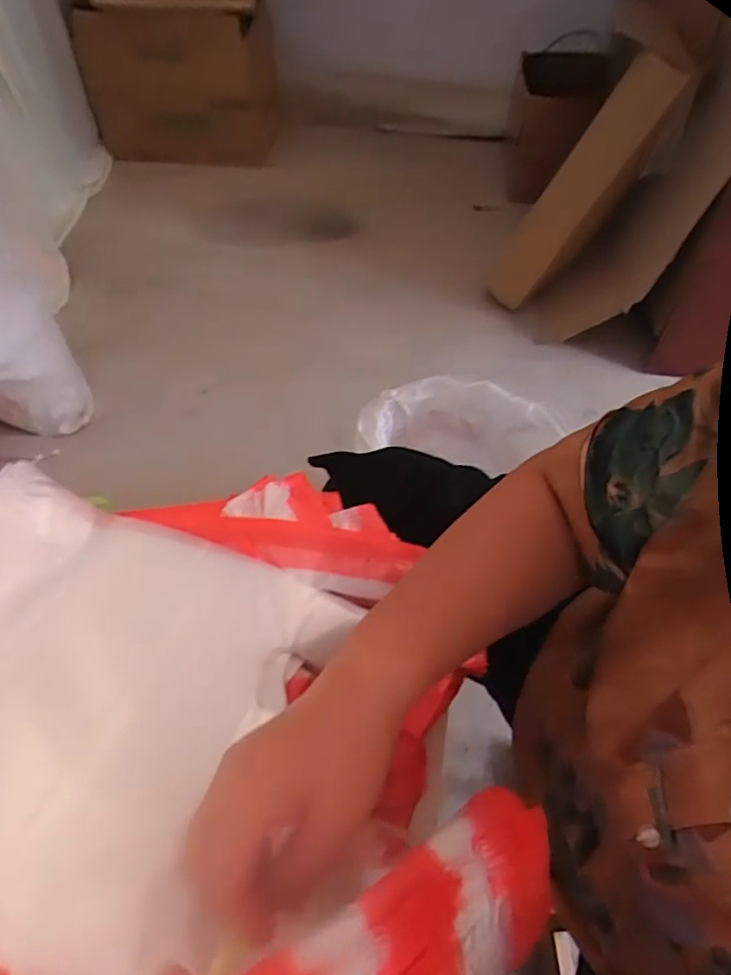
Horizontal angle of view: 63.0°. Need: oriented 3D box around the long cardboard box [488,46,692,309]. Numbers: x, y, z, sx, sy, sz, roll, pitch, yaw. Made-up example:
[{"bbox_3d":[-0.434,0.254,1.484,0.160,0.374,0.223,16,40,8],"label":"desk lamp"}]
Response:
[{"bbox_3d":[0.414,-0.580,1.196,0.110,0.506,0.041,13,51,-20],"label":"long cardboard box"}]

